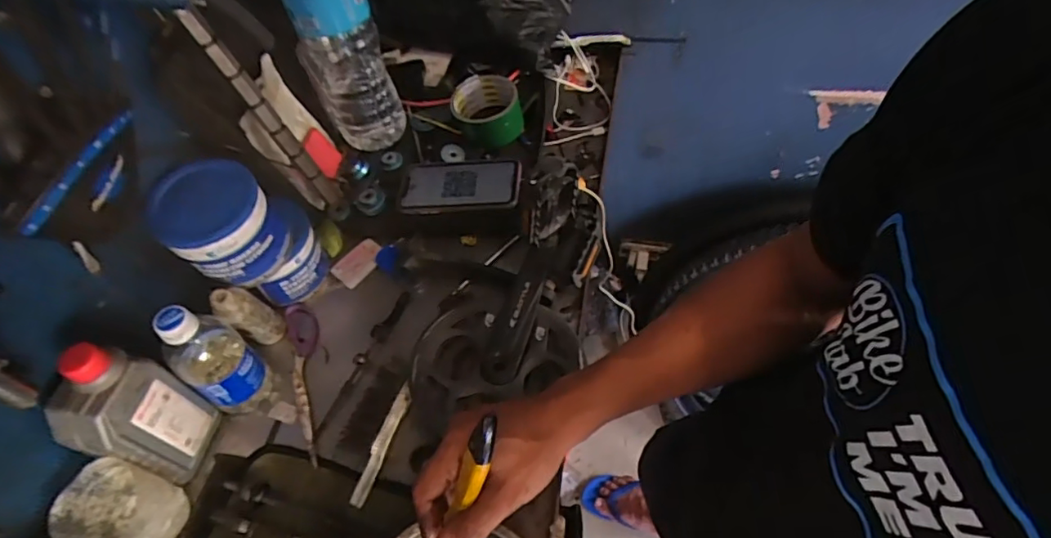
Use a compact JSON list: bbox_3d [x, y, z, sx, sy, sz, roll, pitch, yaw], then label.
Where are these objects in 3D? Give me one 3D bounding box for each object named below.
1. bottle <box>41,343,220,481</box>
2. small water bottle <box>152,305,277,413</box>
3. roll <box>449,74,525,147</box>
[{"bbox_3d":[-0.358,0.137,0.510,0.055,0.177,0.081,9,58,10],"label":"bottle"},{"bbox_3d":[-0.311,0.089,0.553,0.062,0.169,0.061,-2,57,3],"label":"small water bottle"},{"bbox_3d":[-0.050,-0.204,0.721,0.087,0.055,0.076,-13,57,-4],"label":"roll"}]

